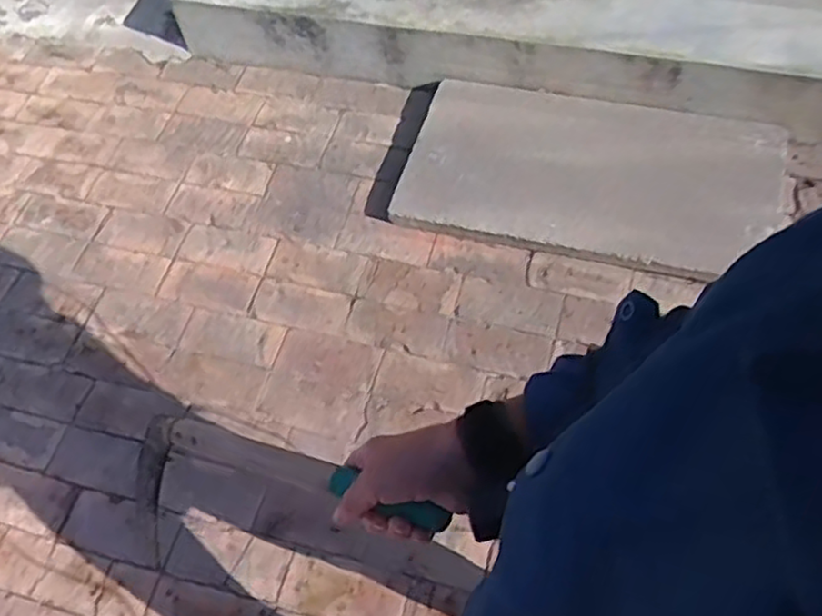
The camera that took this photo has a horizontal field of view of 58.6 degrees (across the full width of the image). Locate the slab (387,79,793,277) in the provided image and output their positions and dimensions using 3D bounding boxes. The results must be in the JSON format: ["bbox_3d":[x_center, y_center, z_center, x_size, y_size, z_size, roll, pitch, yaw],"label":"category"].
[{"bbox_3d":[0.472,-0.347,1.884,0.938,0.088,0.515,11,60,11],"label":"slab"}]

